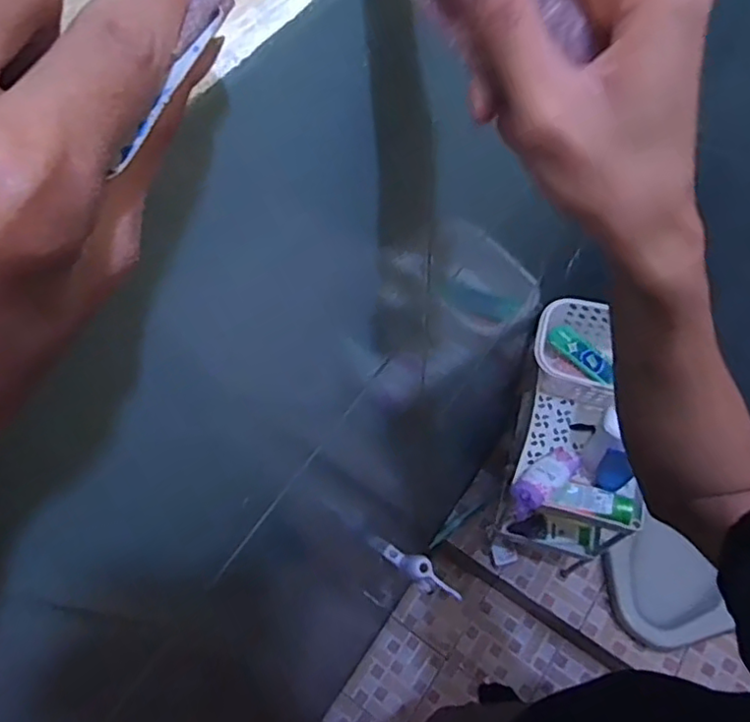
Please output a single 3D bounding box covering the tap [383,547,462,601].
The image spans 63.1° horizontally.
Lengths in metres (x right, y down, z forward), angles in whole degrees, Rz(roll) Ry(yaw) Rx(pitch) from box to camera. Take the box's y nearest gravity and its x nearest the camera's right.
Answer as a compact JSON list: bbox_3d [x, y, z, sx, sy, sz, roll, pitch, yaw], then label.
[{"bbox_3d":[0.068,0.323,0.934,0.041,0.078,0.135,-41,67,-17],"label":"tap"}]

